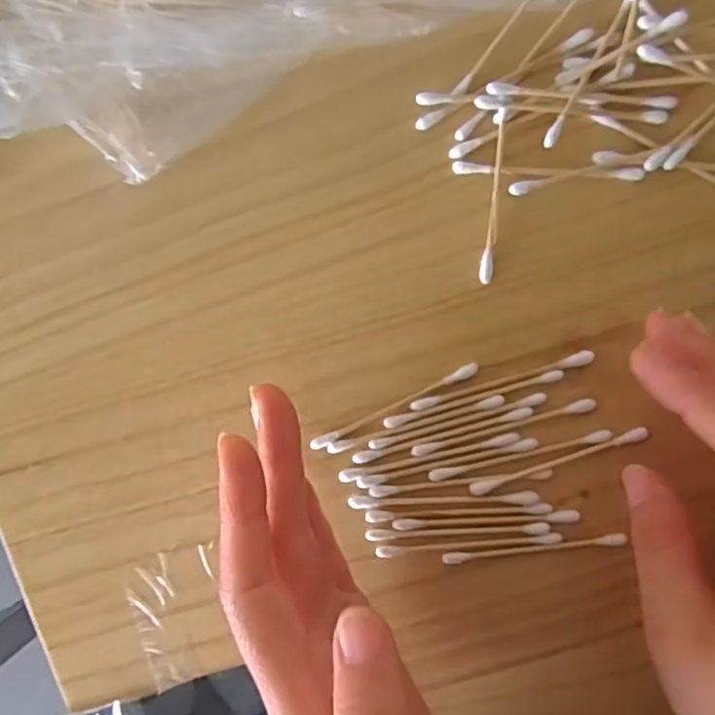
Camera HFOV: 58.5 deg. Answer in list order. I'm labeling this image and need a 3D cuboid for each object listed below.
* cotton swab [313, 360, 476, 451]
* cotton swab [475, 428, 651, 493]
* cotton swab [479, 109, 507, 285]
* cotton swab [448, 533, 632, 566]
[{"bbox_3d":[0.014,0.020,0.253,0.073,0.004,0.005,-26,91,6],"label":"cotton swab"},{"bbox_3d":[0.078,0.040,0.247,0.069,0.004,0.006,-20,92,6],"label":"cotton swab"},{"bbox_3d":[0.052,-0.061,0.245,0.005,0.005,0.064,4,94,5],"label":"cotton swab"},{"bbox_3d":[0.069,0.075,0.250,0.070,0.004,0.005,-9,93,6],"label":"cotton swab"}]

